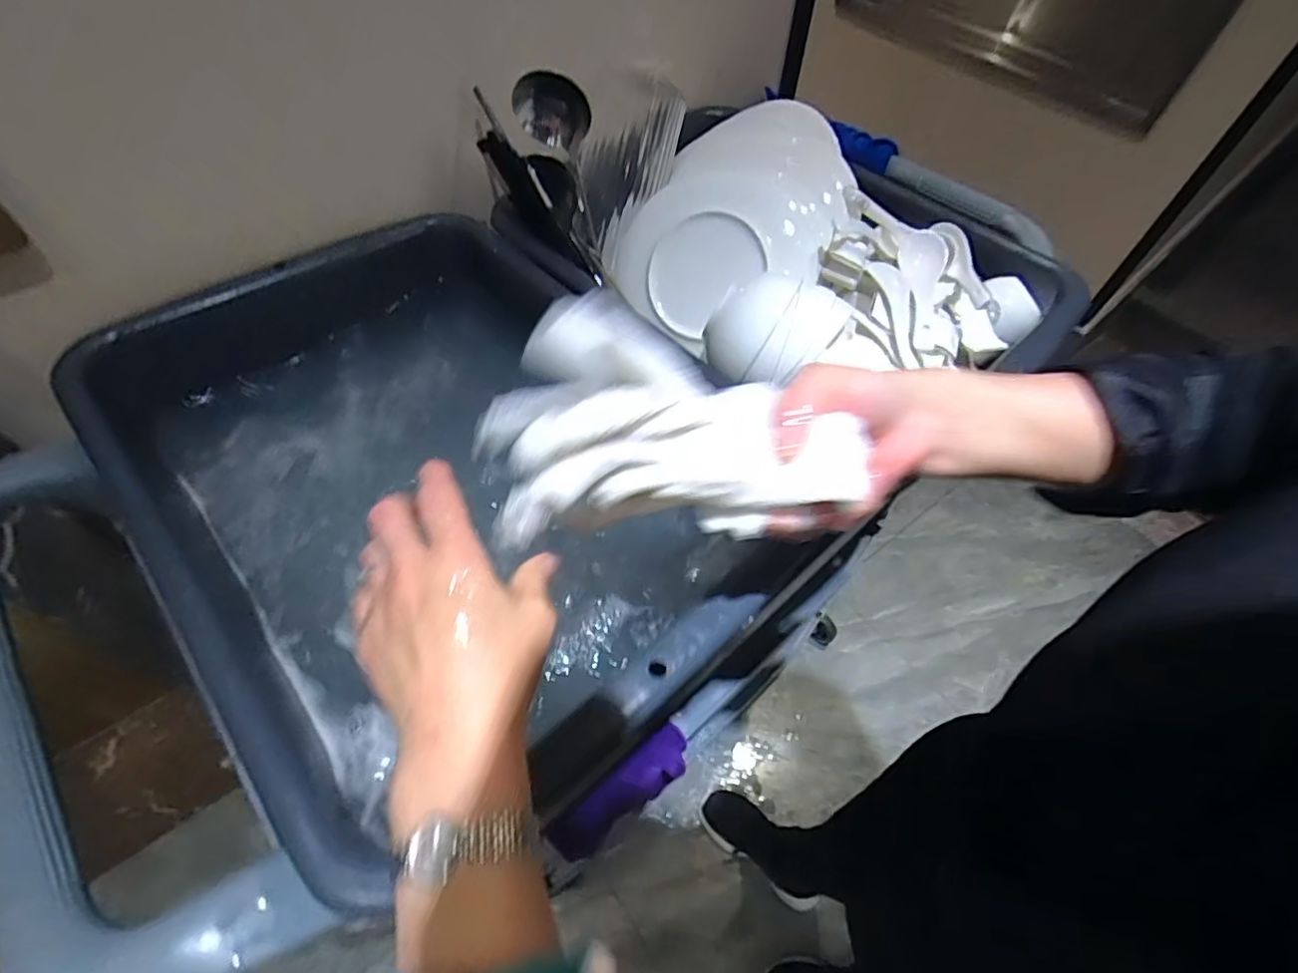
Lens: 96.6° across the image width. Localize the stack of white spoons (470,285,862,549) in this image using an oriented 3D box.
[{"bbox_3d":[0.008,-0.030,0.279,0.184,0.082,0.076,3,52,0],"label":"stack of white spoons"}]

